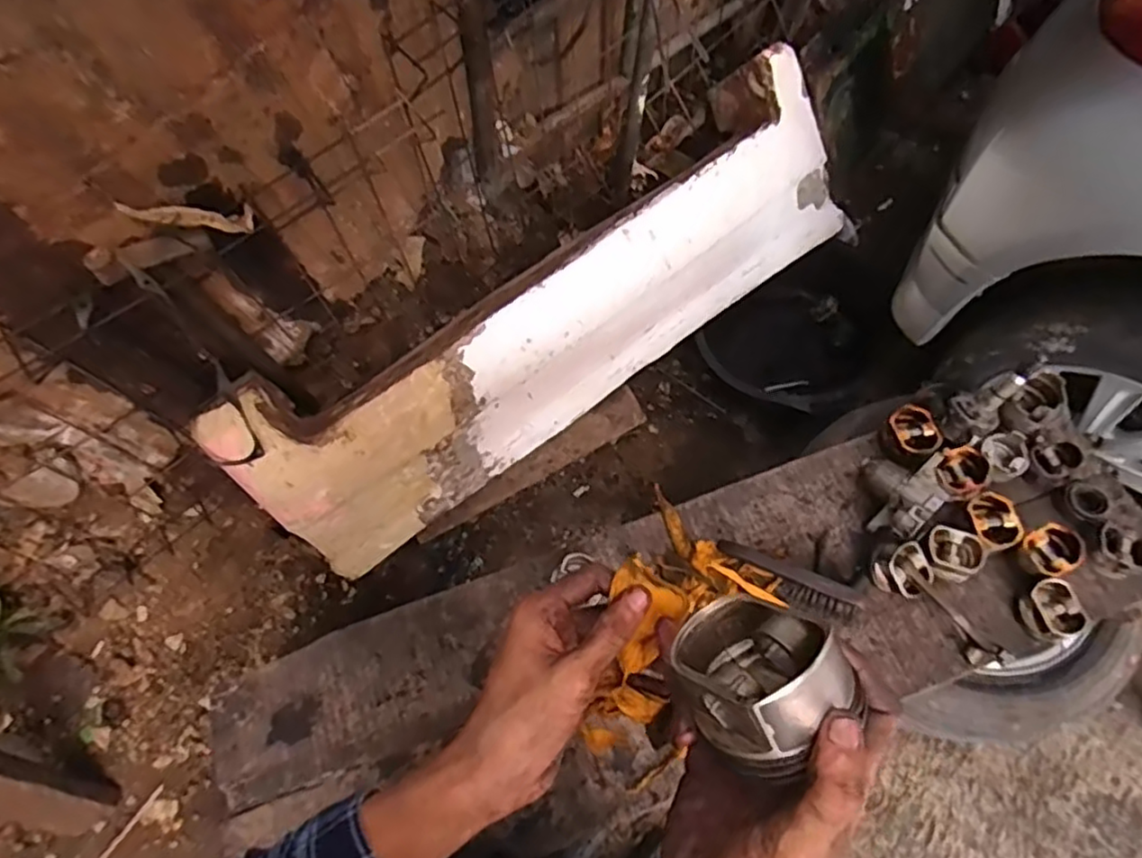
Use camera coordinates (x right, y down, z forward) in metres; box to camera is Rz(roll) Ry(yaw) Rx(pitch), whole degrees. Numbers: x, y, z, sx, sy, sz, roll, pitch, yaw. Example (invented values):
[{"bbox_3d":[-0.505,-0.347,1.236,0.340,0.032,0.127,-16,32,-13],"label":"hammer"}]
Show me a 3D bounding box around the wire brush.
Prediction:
[{"bbox_3d":[0.288,0.203,0.868,0.192,0.028,0.053,23,67,15],"label":"wire brush"}]

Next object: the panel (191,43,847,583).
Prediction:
[{"bbox_3d":[-0.003,-0.226,1.296,1.313,0.410,0.076,-36,38,-12],"label":"panel"}]

